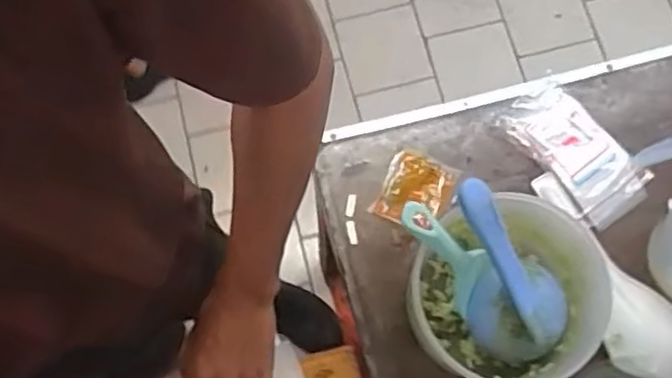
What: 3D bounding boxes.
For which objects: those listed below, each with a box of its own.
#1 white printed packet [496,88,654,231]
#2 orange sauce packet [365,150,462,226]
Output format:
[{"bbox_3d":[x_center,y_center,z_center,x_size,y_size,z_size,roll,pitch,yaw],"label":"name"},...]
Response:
[{"bbox_3d":[0.258,-0.037,0.724,0.082,0.031,0.157,-36,77,-8],"label":"white printed packet"},{"bbox_3d":[0.084,0.003,0.723,0.070,0.017,0.081,25,77,8],"label":"orange sauce packet"}]

